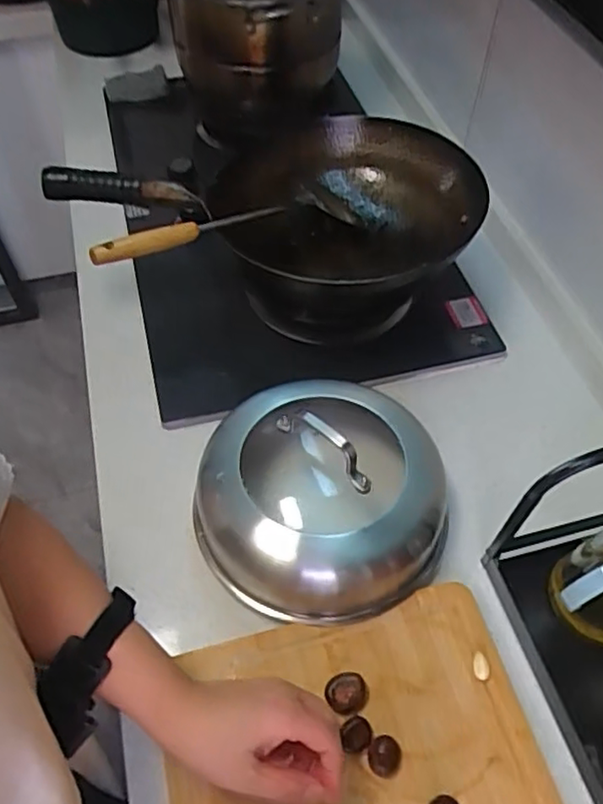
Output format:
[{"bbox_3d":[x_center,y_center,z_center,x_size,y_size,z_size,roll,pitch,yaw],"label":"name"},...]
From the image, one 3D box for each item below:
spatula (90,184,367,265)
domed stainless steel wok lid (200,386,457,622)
[{"bbox_3d":[-0.070,-0.195,0.691,0.337,0.040,0.068,-21,56,-29],"label":"spatula"},{"bbox_3d":[0.016,0.083,0.608,0.243,0.113,0.221,0,55,0],"label":"domed stainless steel wok lid"}]

